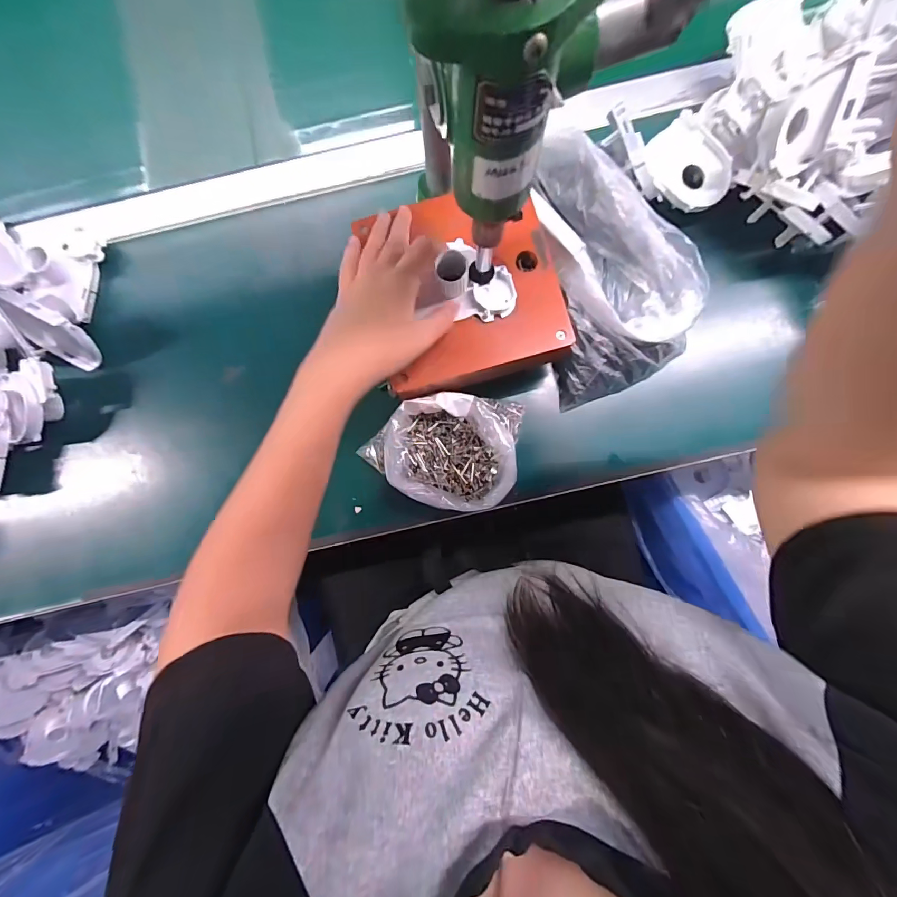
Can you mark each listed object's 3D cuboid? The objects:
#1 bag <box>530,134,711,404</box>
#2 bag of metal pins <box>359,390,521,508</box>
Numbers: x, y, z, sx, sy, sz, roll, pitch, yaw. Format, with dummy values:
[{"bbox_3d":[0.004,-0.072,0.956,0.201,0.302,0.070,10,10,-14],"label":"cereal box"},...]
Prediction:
[{"bbox_3d":[0.155,-0.174,0.378,0.132,0.056,0.241,-10,85,1],"label":"bag"},{"bbox_3d":[-0.008,0.002,0.363,0.147,0.043,0.101,5,85,2],"label":"bag of metal pins"}]

